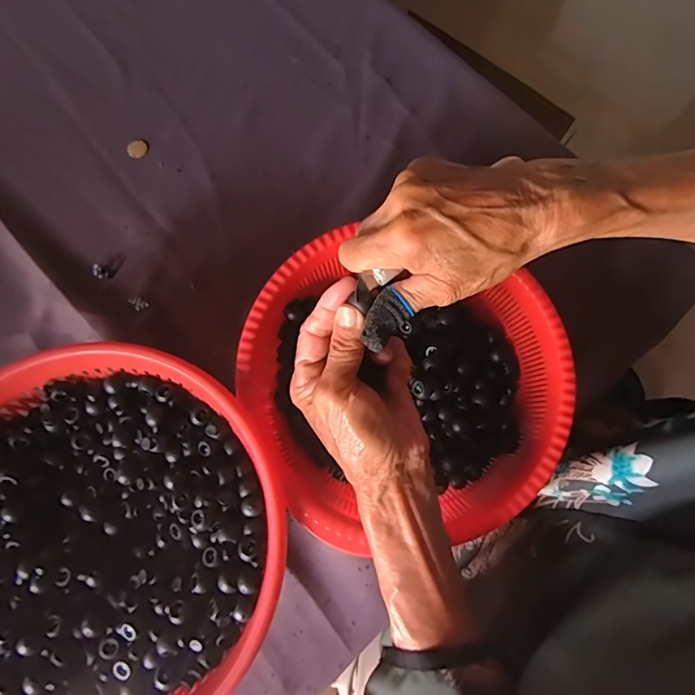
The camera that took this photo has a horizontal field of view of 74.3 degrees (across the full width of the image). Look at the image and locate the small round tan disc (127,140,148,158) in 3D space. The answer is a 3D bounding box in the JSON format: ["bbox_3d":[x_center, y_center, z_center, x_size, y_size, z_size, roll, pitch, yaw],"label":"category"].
[{"bbox_3d":[-0.216,-0.204,0.470,0.020,0.004,0.020,0,77,-1],"label":"small round tan disc"}]

